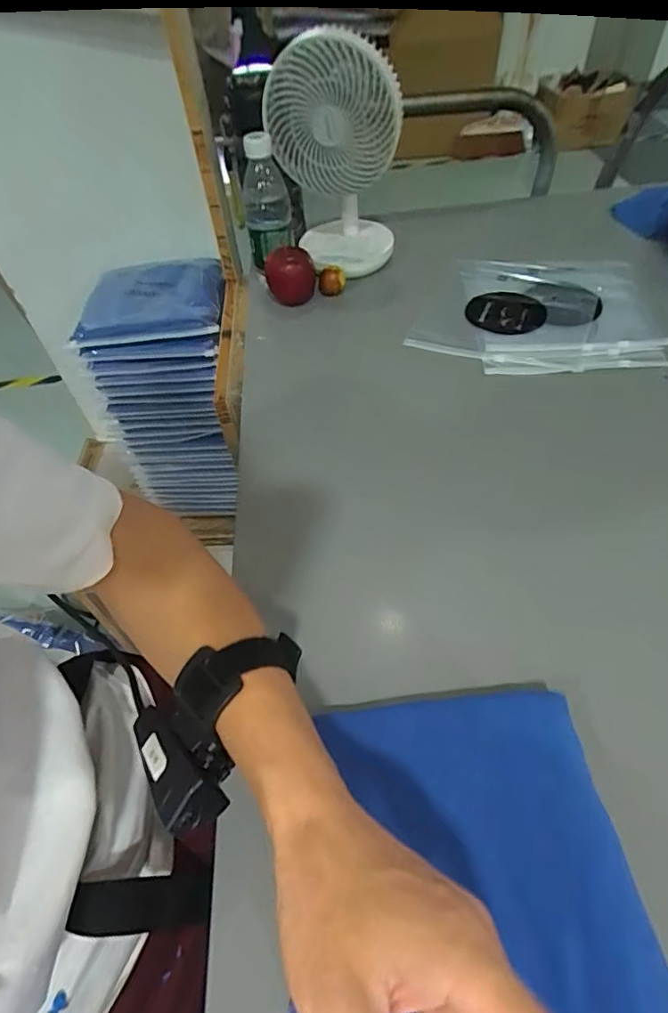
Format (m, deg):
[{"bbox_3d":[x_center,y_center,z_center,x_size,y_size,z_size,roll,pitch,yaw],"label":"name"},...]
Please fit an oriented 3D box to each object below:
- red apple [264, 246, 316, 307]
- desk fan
[{"bbox_3d":[-0.056,-0.297,0.682,0.065,0.065,0.055,-7,52,0],"label":"red apple"},{"bbox_3d":[-0.001,-0.414,0.628,0.146,0.236,0.117,-7,52,0],"label":"desk fan"}]

